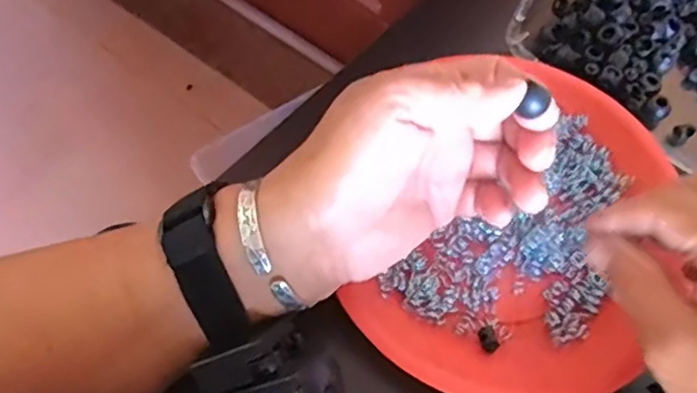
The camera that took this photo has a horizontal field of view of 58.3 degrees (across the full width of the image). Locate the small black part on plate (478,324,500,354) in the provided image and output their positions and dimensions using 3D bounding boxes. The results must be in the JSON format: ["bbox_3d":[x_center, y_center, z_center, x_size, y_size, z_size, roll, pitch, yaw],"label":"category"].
[{"bbox_3d":[0.072,0.072,0.318,0.009,0.006,0.014,-12,66,-9],"label":"small black part on plate"}]

